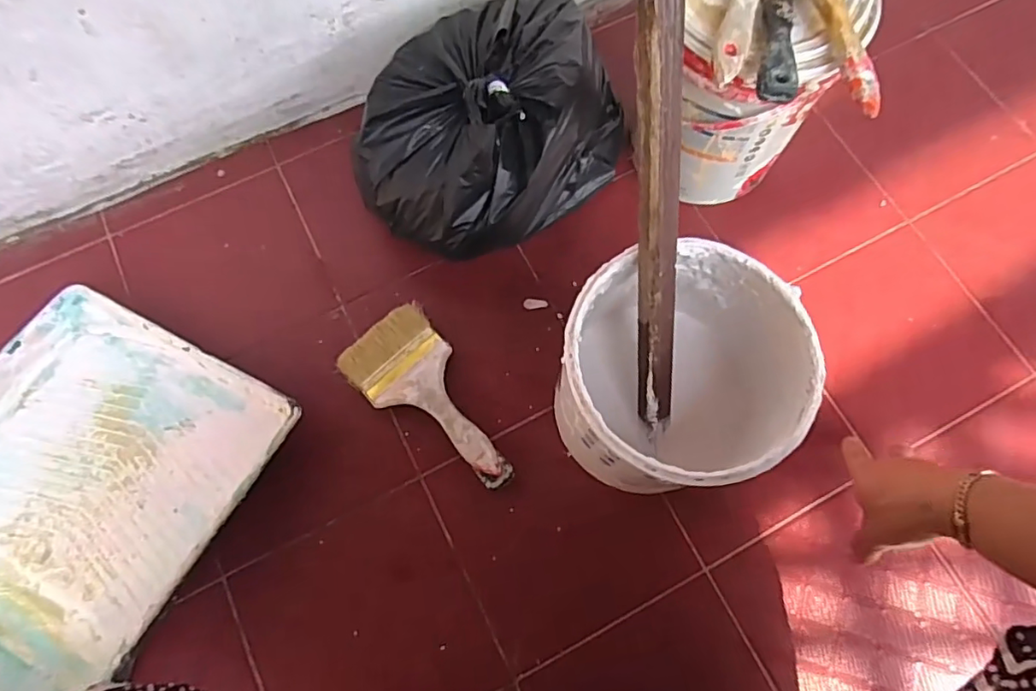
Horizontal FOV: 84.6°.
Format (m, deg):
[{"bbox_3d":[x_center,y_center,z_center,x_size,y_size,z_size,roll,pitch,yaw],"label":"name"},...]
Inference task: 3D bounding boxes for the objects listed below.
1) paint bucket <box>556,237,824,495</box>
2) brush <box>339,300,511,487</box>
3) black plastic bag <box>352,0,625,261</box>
[{"bbox_3d":[0.126,0.028,0.478,0.176,0.151,0.175,0,74,0],"label":"paint bucket"},{"bbox_3d":[-0.087,0.058,0.567,0.096,0.027,0.204,-37,77,-9],"label":"brush"},{"bbox_3d":[-0.027,-0.218,0.582,0.281,0.159,0.187,-37,77,-9],"label":"black plastic bag"}]

